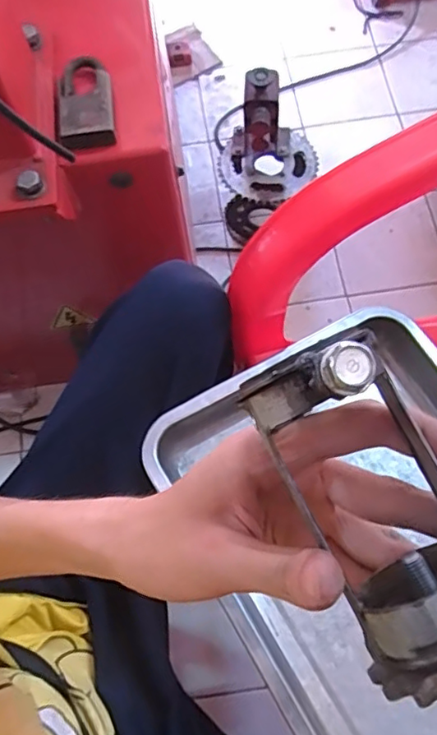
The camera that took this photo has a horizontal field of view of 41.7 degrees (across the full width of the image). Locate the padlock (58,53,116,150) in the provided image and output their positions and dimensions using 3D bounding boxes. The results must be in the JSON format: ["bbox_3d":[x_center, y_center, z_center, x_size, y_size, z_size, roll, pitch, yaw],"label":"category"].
[{"bbox_3d":[-0.124,-0.248,0.536,0.050,0.021,0.097,-8,69,-1],"label":"padlock"}]

